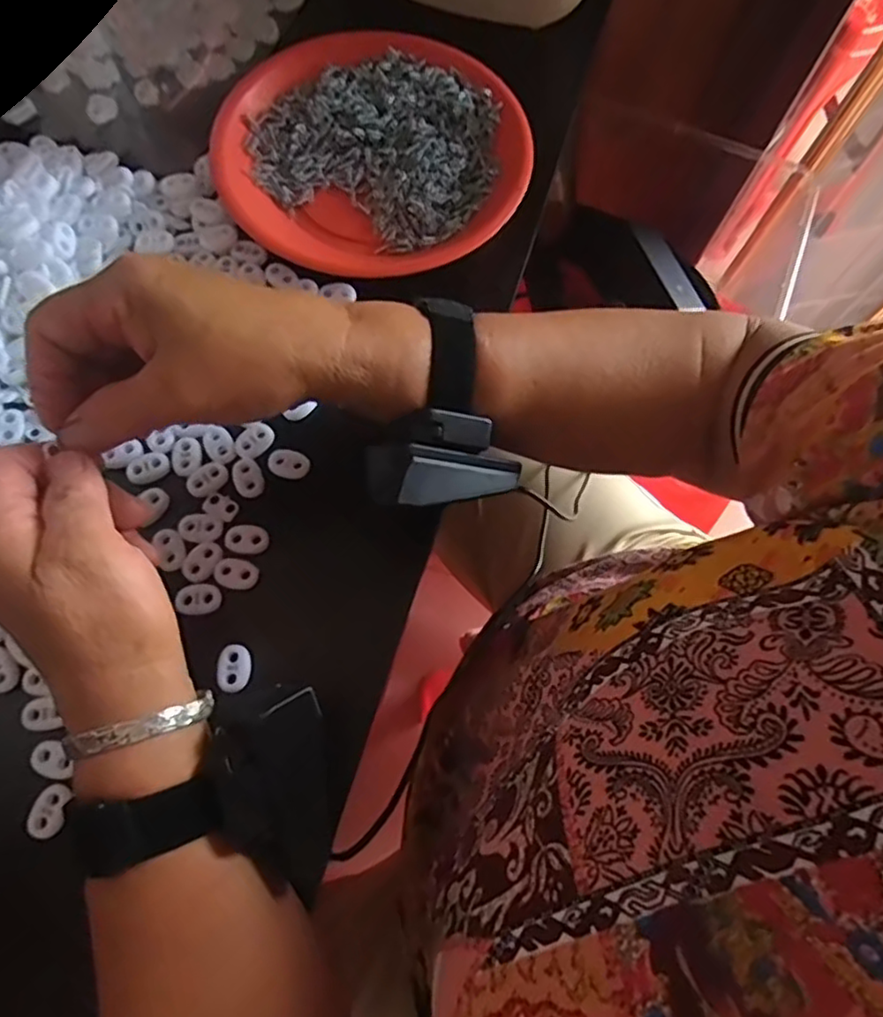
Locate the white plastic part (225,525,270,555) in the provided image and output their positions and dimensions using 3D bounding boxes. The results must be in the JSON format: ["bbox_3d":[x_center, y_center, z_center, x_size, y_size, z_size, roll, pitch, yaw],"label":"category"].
[{"bbox_3d":[-0.102,0.016,0.334,0.023,0.004,0.015,4,69,0],"label":"white plastic part"}]

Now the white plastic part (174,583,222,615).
[{"bbox_3d":[-0.122,0.046,0.323,0.021,0.005,0.016,0,69,-2],"label":"white plastic part"}]

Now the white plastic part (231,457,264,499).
[{"bbox_3d":[-0.105,-0.017,0.345,0.015,0.004,0.023,-23,72,-10],"label":"white plastic part"}]

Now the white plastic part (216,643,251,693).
[{"bbox_3d":[-0.101,0.078,0.313,0.015,0.005,0.023,-2,69,-3],"label":"white plastic part"}]

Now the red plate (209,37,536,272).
[{"bbox_3d":[-0.044,-0.229,0.411,0.189,0.028,0.167,-7,70,-5],"label":"red plate"}]

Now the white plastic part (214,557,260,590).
[{"bbox_3d":[-0.106,0.033,0.329,0.021,0.004,0.015,19,70,5],"label":"white plastic part"}]

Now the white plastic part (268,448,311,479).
[{"bbox_3d":[-0.084,-0.025,0.349,0.022,0.004,0.016,11,69,2],"label":"white plastic part"}]

